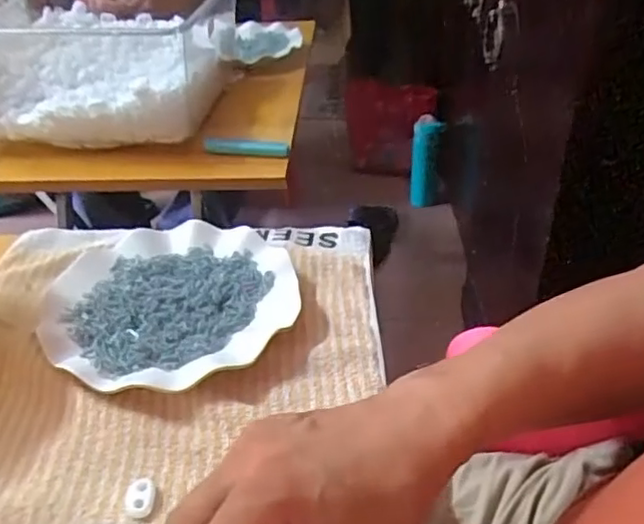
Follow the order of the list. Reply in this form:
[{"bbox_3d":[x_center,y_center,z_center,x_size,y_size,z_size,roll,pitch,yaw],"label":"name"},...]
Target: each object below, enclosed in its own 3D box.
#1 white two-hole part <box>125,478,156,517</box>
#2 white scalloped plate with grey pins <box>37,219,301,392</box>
[{"bbox_3d":[-0.101,0.131,0.350,0.016,0.008,0.021,-5,36,-2],"label":"white two-hole part"},{"bbox_3d":[-0.113,0.023,0.473,0.177,0.029,0.175,-2,36,1],"label":"white scalloped plate with grey pins"}]

